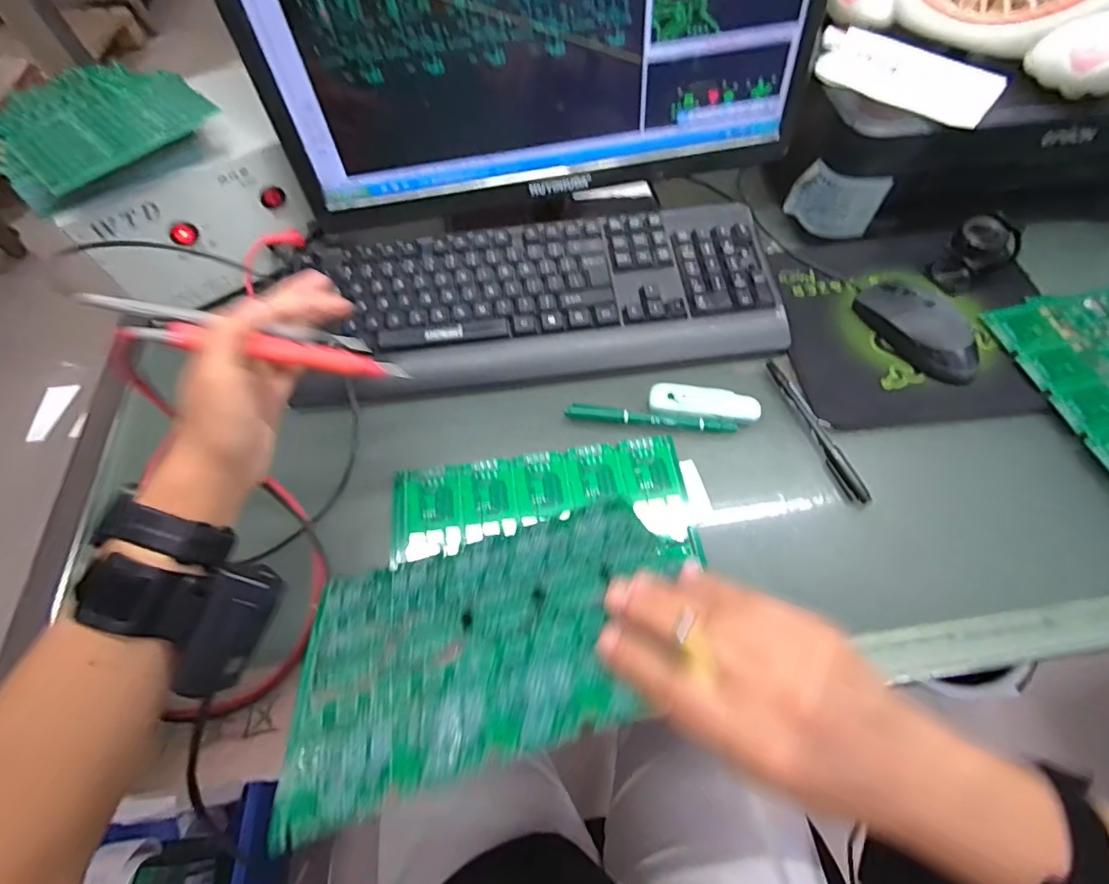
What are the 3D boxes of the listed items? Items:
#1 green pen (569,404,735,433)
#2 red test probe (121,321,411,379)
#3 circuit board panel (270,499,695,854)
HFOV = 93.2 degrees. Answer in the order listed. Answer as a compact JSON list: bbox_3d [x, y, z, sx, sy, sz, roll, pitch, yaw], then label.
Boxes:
[{"bbox_3d":[0.079,-0.018,0.431,0.136,0.012,0.011,9,69,4],"label":"green pen"},{"bbox_3d":[-0.164,-0.054,0.312,0.146,0.017,0.014,8,67,-23],"label":"red test probe"},{"bbox_3d":[-0.027,0.098,0.293,0.210,0.163,0.010,-14,113,-11],"label":"circuit board panel"}]

